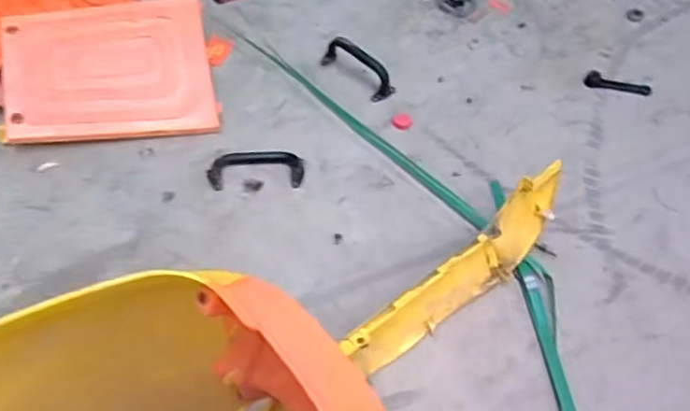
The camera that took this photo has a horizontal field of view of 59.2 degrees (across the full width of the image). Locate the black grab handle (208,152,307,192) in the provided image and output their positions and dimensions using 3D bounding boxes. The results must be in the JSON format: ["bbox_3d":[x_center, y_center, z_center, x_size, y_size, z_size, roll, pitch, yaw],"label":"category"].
[{"bbox_3d":[-0.140,-0.063,0.970,0.148,0.031,0.071,-1,55,-5],"label":"black grab handle"}]

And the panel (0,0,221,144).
[{"bbox_3d":[-0.392,-0.229,1.014,0.323,0.025,0.244,-8,78,-16],"label":"panel"}]

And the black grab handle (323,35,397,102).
[{"bbox_3d":[0.026,-0.258,1.100,0.050,0.067,0.158,-37,65,-26],"label":"black grab handle"}]

